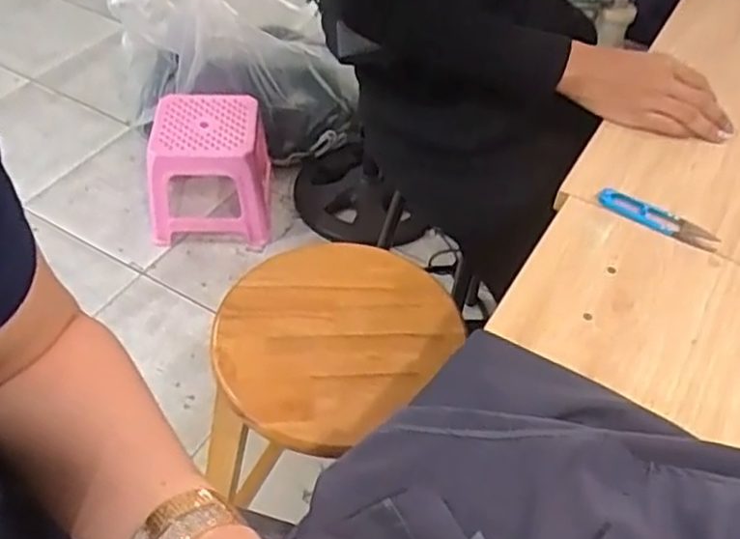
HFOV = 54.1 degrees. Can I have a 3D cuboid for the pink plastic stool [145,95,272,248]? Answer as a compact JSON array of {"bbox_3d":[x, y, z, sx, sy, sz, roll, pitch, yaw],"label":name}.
[{"bbox_3d":[-0.371,-0.234,1.694,0.267,0.259,0.243,2,48,-2],"label":"pink plastic stool"}]

